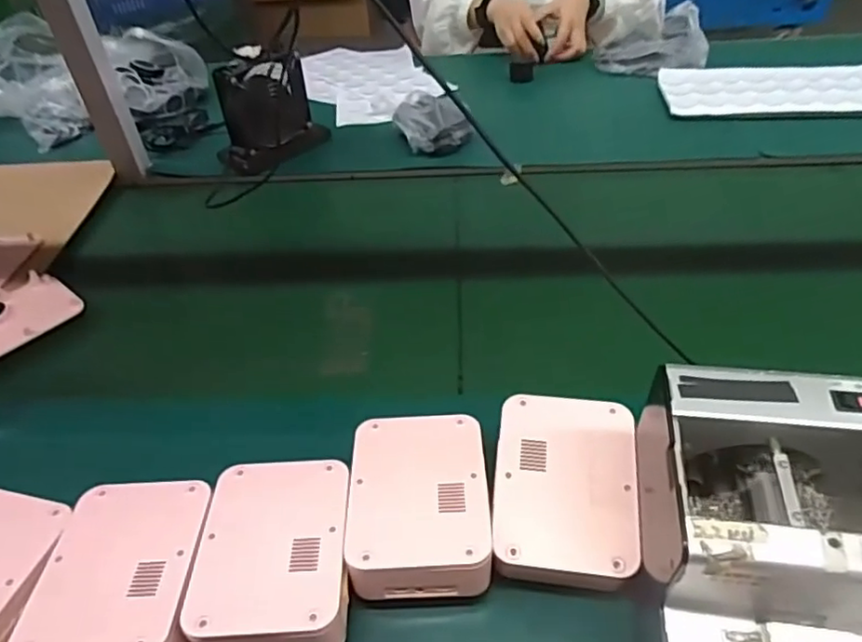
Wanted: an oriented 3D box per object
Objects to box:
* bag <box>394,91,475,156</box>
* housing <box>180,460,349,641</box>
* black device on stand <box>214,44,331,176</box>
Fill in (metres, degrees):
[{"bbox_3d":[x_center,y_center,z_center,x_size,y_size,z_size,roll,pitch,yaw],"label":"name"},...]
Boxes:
[{"bbox_3d":[0.003,-0.295,0.908,0.112,0.043,0.127,-9,44,-4],"label":"bag"},{"bbox_3d":[-0.107,0.170,0.436,0.099,0.064,0.129,-5,44,0],"label":"housing"},{"bbox_3d":[-0.230,-0.302,0.866,0.158,0.132,0.057,-33,51,-26],"label":"black device on stand"}]

